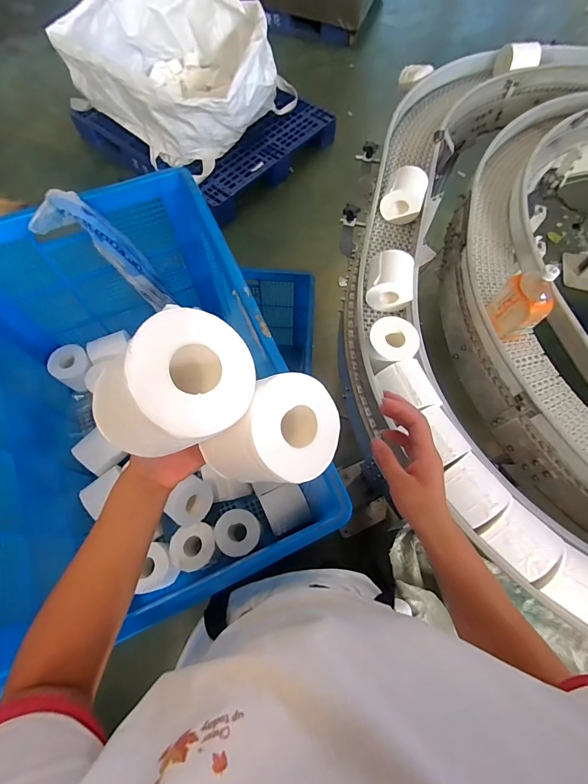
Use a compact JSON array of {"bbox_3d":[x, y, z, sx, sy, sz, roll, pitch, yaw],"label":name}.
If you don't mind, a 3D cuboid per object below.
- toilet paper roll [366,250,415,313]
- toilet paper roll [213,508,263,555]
[{"bbox_3d":[0.233,-0.268,0.892,0.108,0.111,0.115,8,66,3],"label":"toilet paper roll"},{"bbox_3d":[-0.133,0.348,0.901,0.102,0.104,0.101,0,66,-1],"label":"toilet paper roll"}]

